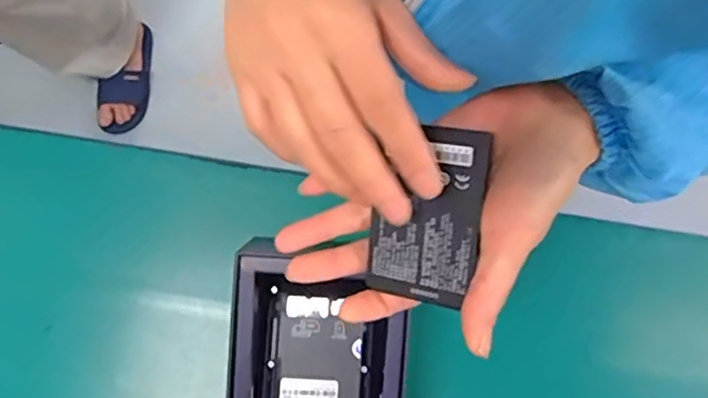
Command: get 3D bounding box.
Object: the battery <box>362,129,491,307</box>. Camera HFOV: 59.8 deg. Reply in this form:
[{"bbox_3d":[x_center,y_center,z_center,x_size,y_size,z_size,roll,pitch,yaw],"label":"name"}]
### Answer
[{"bbox_3d":[0.036,0.008,0.308,0.053,0.004,0.086,13,103,25],"label":"battery"}]

